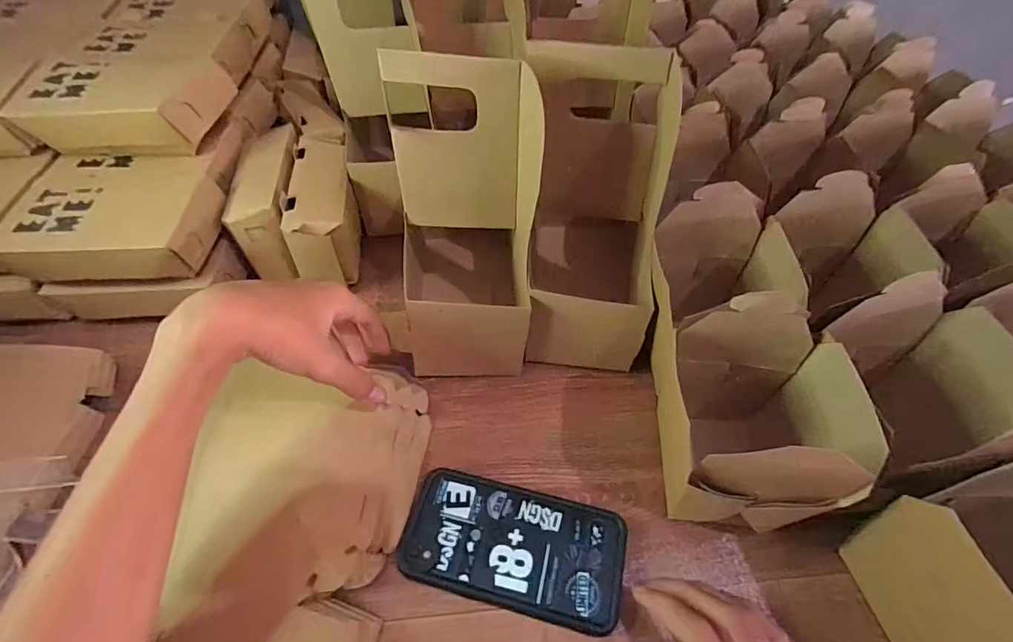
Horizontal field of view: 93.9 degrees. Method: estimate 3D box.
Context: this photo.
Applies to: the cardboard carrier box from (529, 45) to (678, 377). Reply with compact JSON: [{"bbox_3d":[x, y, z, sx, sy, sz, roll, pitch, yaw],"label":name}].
[{"bbox_3d":[0.064,-0.090,0.382,0.095,0.221,0.181,2,51,2],"label":"cardboard carrier box"}]

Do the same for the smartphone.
[{"bbox_3d":[0.004,0.152,0.321,0.145,0.010,0.073,12,51,9],"label":"smartphone"}]

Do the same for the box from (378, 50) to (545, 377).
[{"bbox_3d":[-0.037,-0.090,0.385,0.103,0.228,0.182,-6,51,-5],"label":"box"}]

